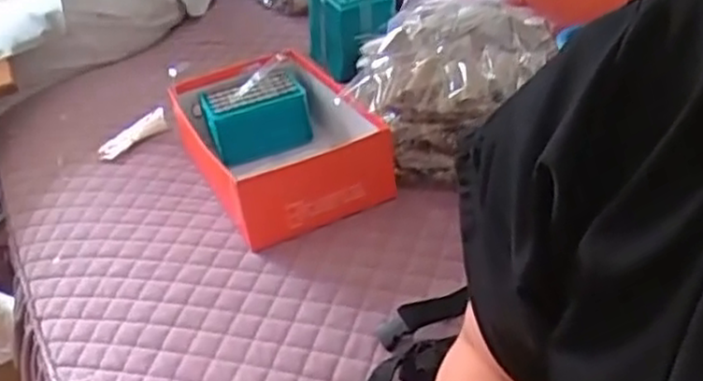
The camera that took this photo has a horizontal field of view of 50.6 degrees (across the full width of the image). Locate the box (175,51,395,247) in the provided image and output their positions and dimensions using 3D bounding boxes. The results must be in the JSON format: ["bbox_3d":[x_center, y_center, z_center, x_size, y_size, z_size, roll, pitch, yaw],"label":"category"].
[{"bbox_3d":[-0.093,-0.074,0.990,0.214,0.103,0.313,-19,38,-18],"label":"box"}]

